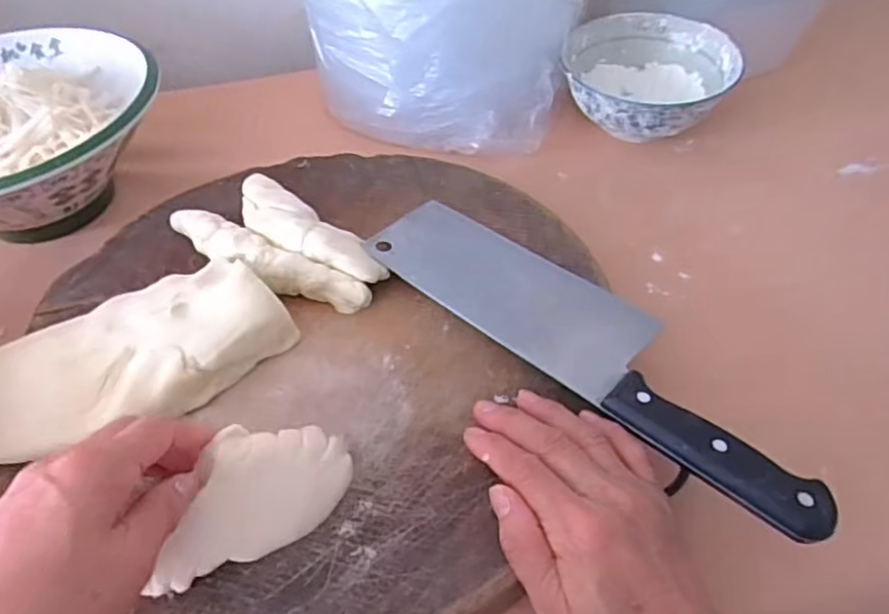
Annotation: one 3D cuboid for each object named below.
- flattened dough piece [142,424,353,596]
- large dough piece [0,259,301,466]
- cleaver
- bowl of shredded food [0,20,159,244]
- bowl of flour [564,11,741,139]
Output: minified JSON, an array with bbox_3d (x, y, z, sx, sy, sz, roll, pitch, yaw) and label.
[{"bbox_3d":[-0.090,0.085,0.294,0.092,0.011,0.056,-21,83,-8],"label":"flattened dough piece"},{"bbox_3d":[-0.179,0.030,0.354,0.186,0.036,0.080,-21,50,-14],"label":"large dough piece"},{"bbox_3d":[0.079,0.013,0.368,0.288,0.016,0.078,33,58,28],"label":"cleaver"},{"bbox_3d":[-0.334,-0.122,0.501,0.227,0.106,0.231,-2,48,2],"label":"bowl of shredded food"},{"bbox_3d":[0.176,-0.193,0.565,0.137,0.065,0.141,-2,48,2],"label":"bowl of flour"}]

